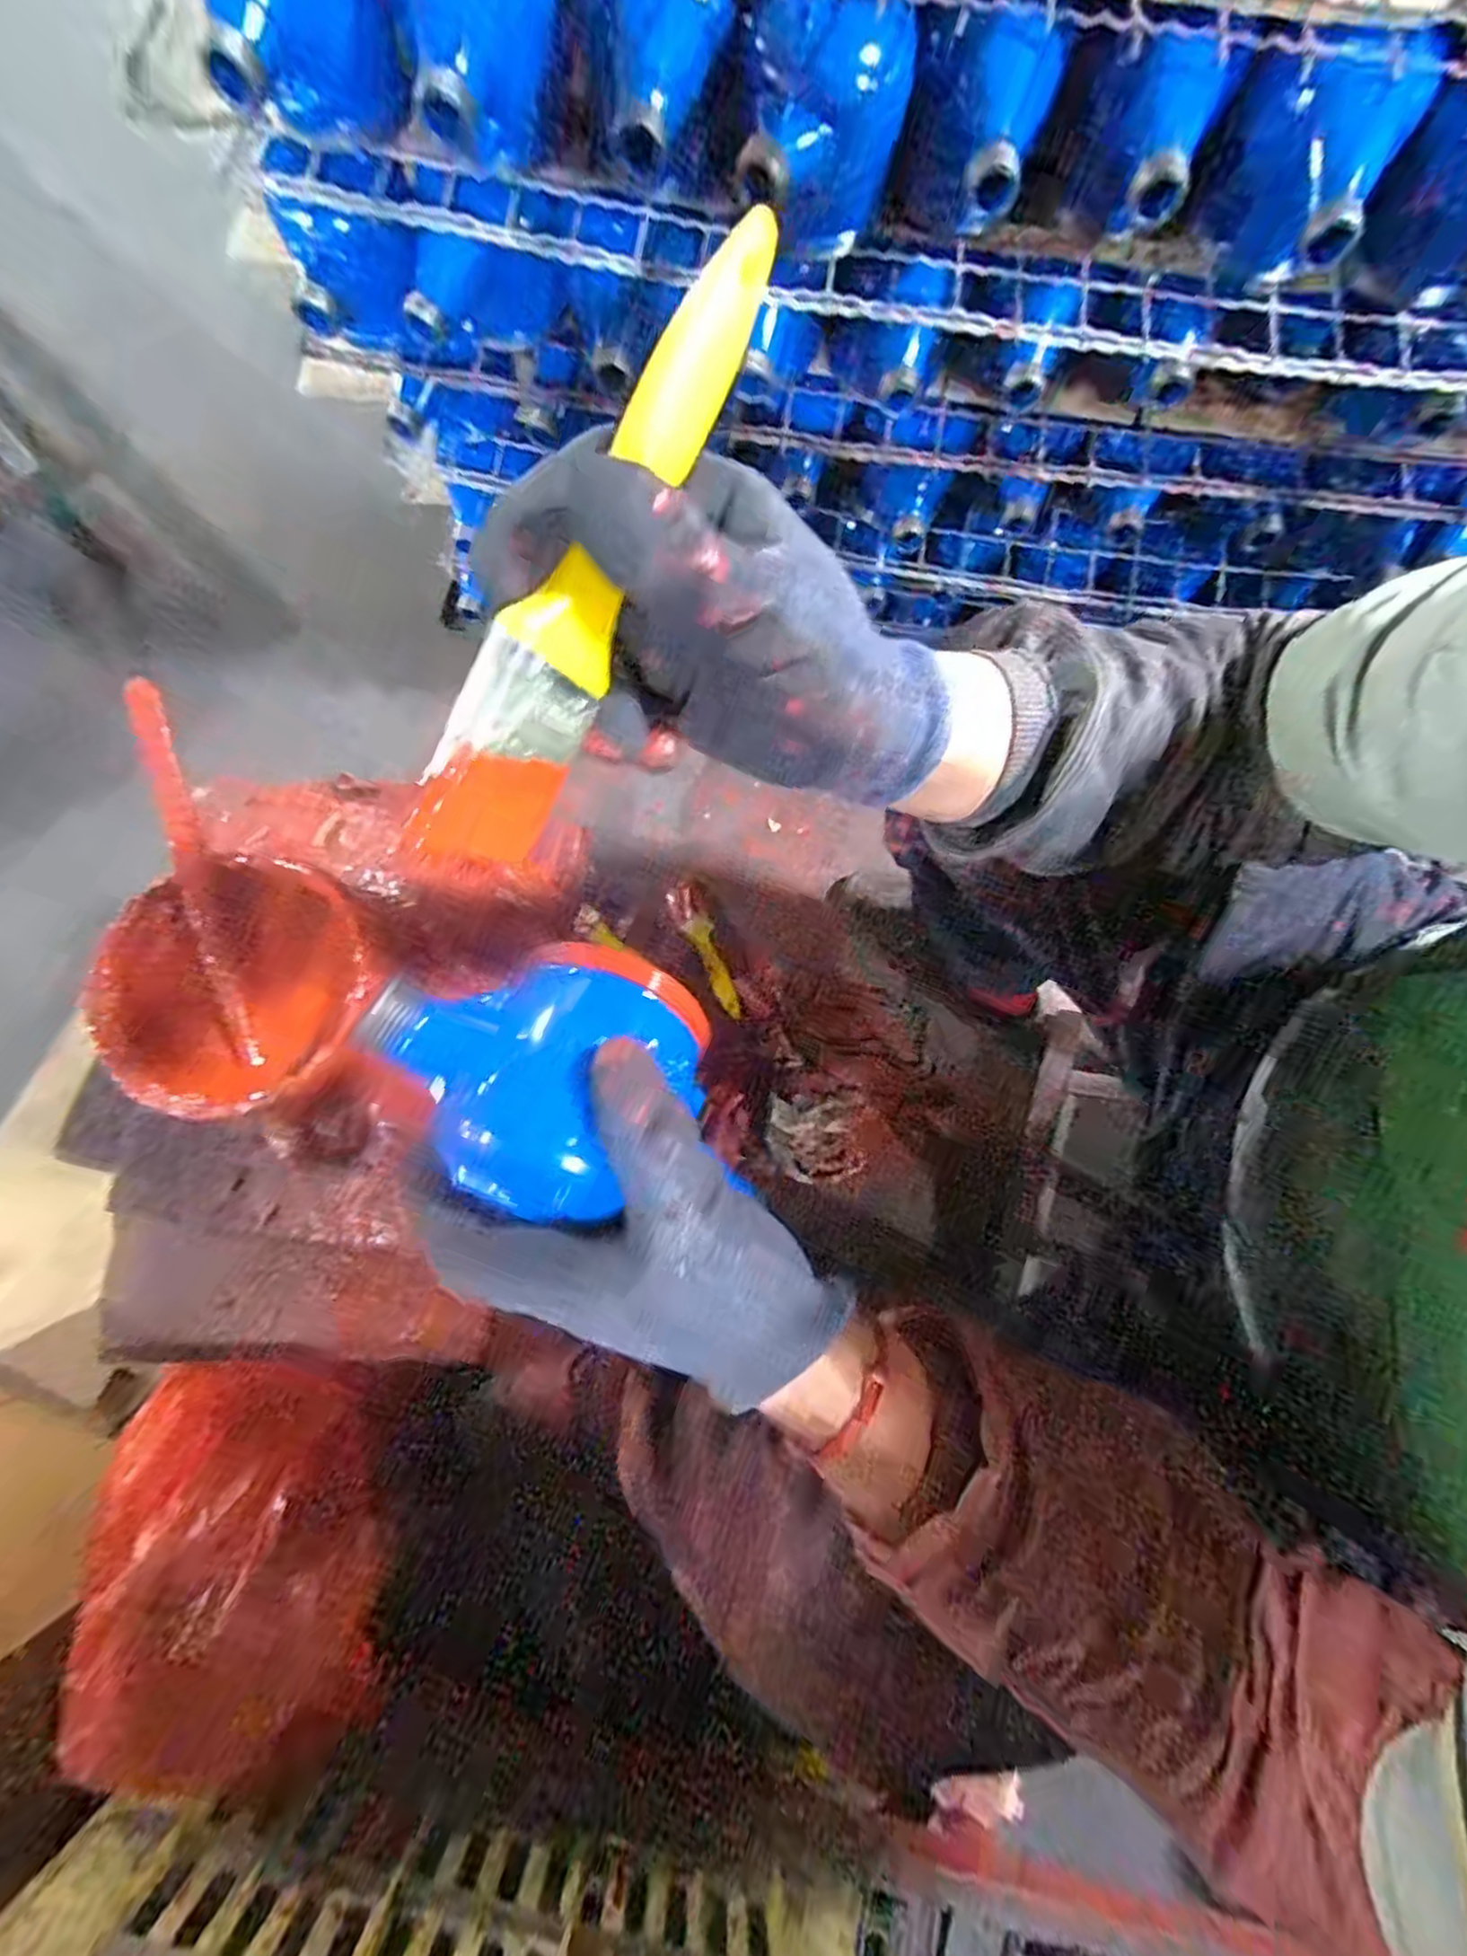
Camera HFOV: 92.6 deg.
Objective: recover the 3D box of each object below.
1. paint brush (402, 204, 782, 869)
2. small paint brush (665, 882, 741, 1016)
[{"bbox_3d":[-0.037,-0.106,0.187,0.027,0.046,0.169,25,87,4],"label":"paint brush"},{"bbox_3d":[-0.030,-0.029,0.753,0.036,0.022,0.150,-22,79,-6],"label":"small paint brush"}]

